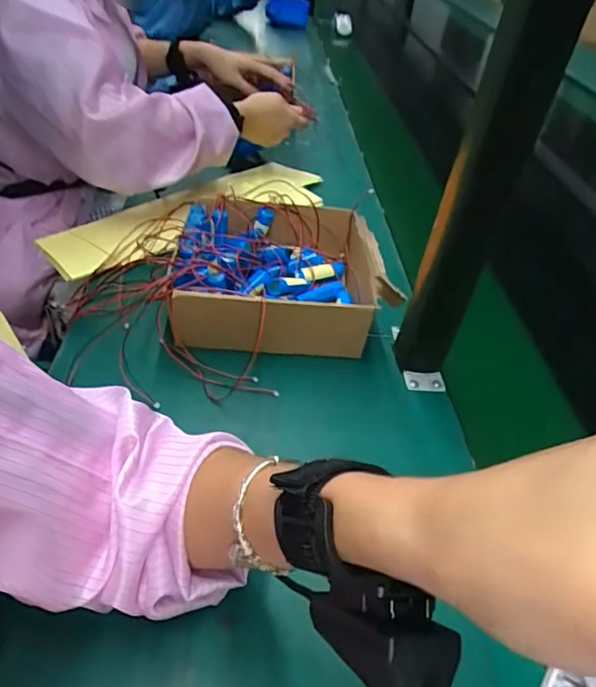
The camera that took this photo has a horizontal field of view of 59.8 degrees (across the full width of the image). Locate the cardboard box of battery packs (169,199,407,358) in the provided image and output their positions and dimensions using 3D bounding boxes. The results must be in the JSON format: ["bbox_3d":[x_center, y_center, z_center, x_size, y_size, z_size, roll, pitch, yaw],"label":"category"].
[{"bbox_3d":[-0.021,-0.080,0.577,0.216,0.075,0.195,2,41,-7],"label":"cardboard box of battery packs"}]

